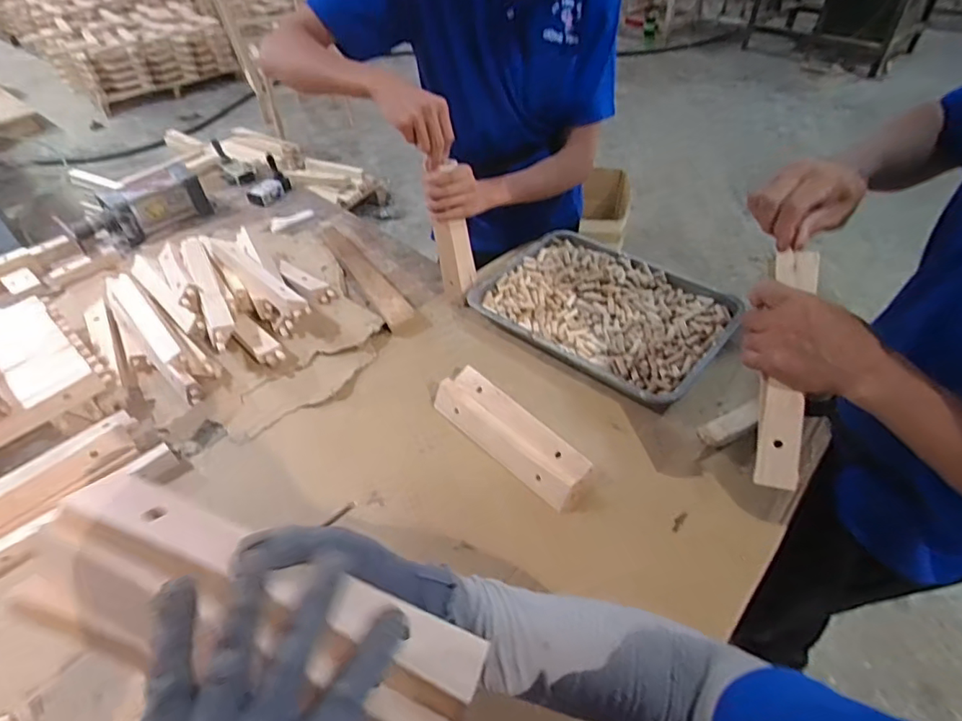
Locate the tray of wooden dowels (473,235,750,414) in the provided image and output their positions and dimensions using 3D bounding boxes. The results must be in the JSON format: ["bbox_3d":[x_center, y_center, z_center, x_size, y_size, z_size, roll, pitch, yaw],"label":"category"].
[{"bbox_3d":[0.209,-0.087,0.922,0.398,0.051,0.298,30,54,27],"label":"tray of wooden dowels"}]

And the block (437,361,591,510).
[{"bbox_3d":[0.040,0.100,0.750,0.078,0.032,0.249,-36,55,-29],"label":"block"}]

